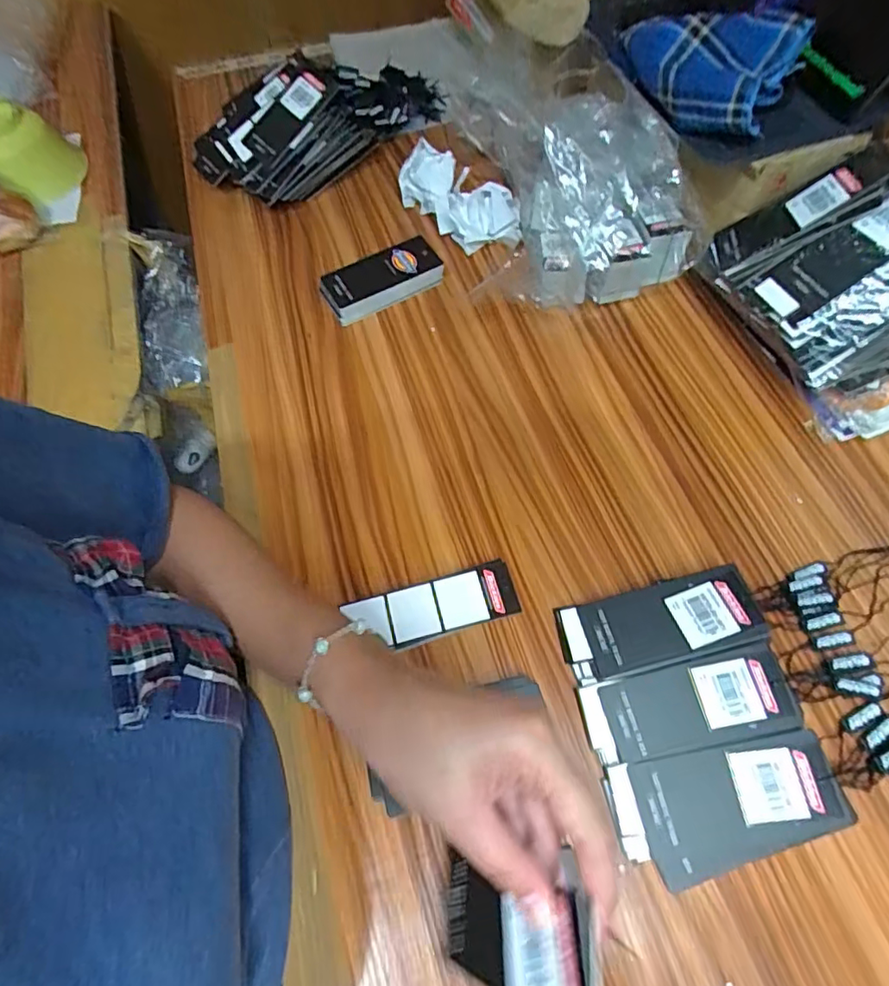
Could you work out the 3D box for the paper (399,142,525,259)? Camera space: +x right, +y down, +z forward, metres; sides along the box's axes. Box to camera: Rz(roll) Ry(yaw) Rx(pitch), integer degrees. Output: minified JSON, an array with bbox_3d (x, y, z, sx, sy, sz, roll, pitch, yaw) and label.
[{"bbox_3d":[0.019,-0.292,0.548,0.073,0.051,0.134,-34,65,-13],"label":"paper"}]

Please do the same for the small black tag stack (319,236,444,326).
[{"bbox_3d":[-0.059,-0.202,0.519,0.109,0.021,0.058,-27,64,-10],"label":"small black tag stack"}]

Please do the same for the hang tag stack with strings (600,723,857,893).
[{"bbox_3d":[0.159,0.177,0.311,0.122,0.021,0.061,-12,62,-2],"label":"hang tag stack with strings"}]

